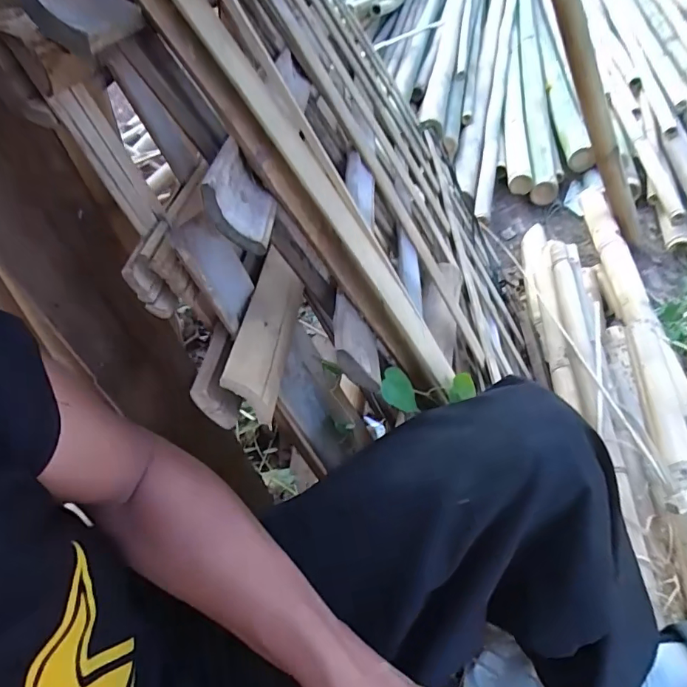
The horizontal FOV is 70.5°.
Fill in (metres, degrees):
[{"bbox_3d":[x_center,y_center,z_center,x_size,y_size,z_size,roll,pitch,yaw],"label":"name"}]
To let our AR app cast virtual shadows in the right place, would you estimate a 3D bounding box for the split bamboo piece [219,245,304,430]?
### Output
[{"bbox_3d":[-0.058,-0.016,0.376,0.046,0.020,0.154,34,37,-26],"label":"split bamboo piece"}]

